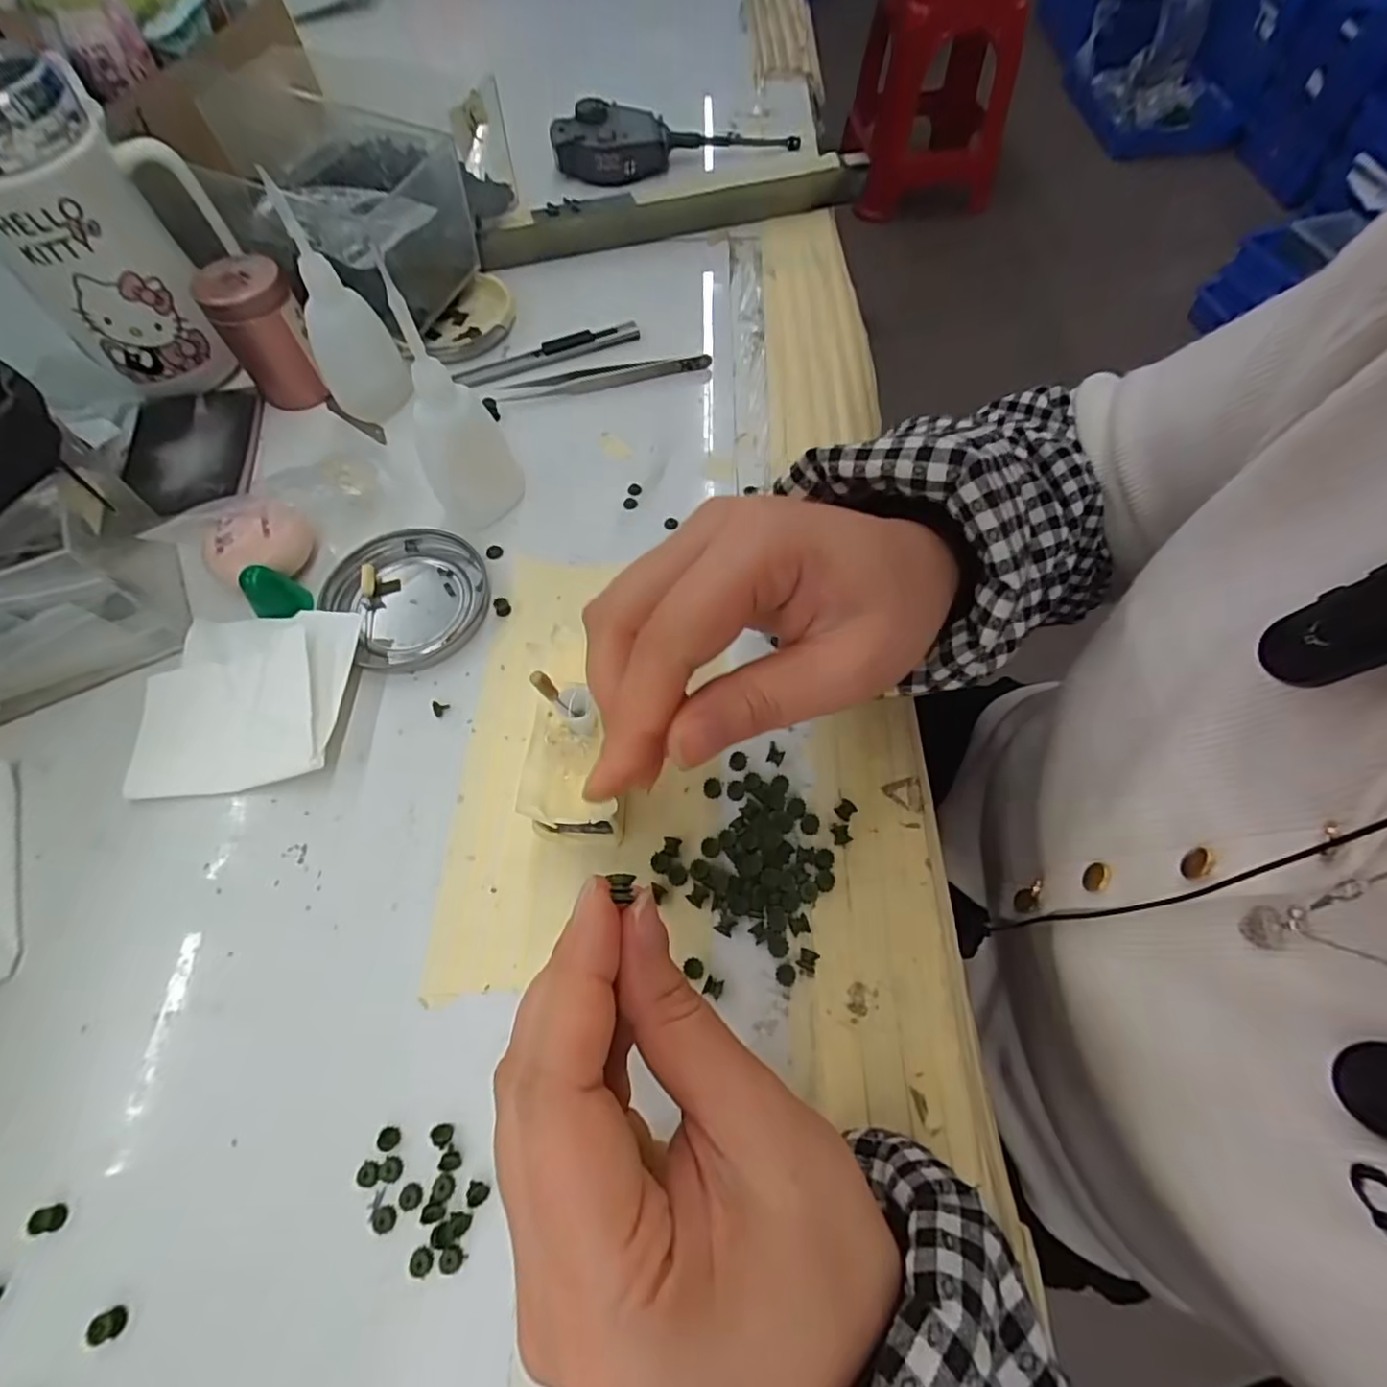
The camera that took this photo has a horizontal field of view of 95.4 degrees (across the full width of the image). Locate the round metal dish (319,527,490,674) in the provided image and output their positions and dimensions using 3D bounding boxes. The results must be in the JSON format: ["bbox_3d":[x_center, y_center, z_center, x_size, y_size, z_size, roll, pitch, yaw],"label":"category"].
[{"bbox_3d":[-0.140,-0.046,0.309,0.074,0.010,0.077,-4,63,-2],"label":"round metal dish"}]

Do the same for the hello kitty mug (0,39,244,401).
[{"bbox_3d":[-0.306,-0.235,0.329,0.069,0.136,0.081,11,64,6],"label":"hello kitty mug"}]

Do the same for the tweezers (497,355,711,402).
[{"bbox_3d":[-0.052,-0.190,0.378,0.125,0.008,0.014,-8,64,-4],"label":"tweezers"}]

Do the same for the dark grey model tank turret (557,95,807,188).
[{"bbox_3d":[-0.012,-0.426,0.481,0.187,0.031,0.046,-9,64,-3],"label":"dark grey model tank turret"}]

